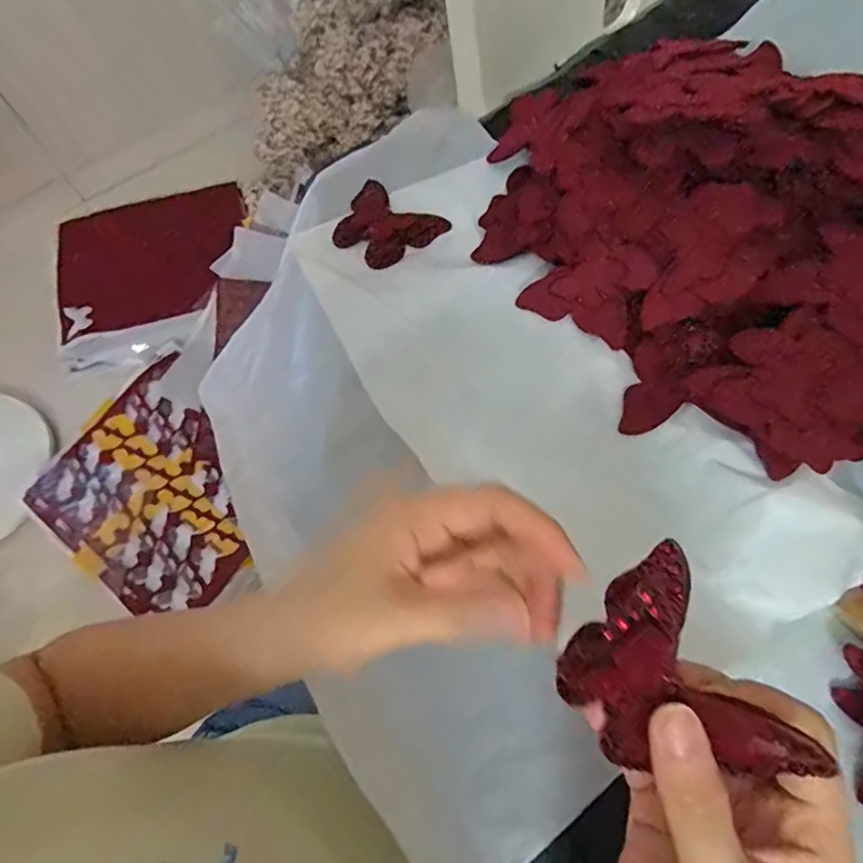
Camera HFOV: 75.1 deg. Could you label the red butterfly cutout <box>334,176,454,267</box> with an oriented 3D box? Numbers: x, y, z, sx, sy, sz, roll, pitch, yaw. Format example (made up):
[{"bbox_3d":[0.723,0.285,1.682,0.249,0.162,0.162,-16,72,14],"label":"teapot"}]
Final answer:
[{"bbox_3d":[-0.037,-0.166,0.448,0.079,0.014,0.068,35,74,15],"label":"red butterfly cutout"}]

